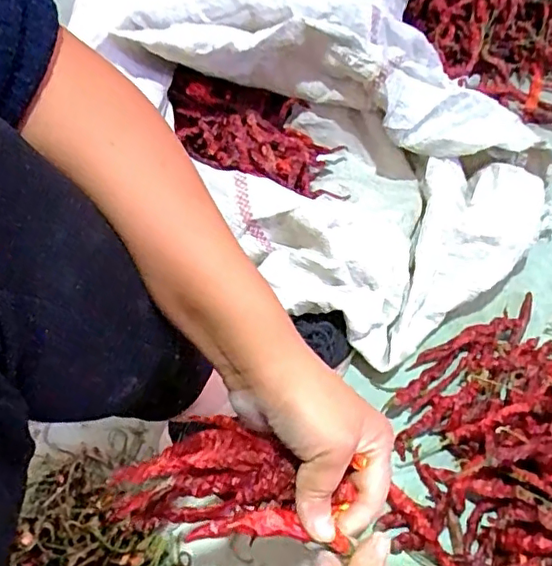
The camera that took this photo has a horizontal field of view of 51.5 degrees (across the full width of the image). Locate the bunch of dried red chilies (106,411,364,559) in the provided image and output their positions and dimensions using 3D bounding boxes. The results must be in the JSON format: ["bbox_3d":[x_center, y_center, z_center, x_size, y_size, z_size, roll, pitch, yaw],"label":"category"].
[{"bbox_3d":[-0.019,0.112,0.315,0.119,0.042,0.068,16,56,14],"label":"bunch of dried red chilies"}]

